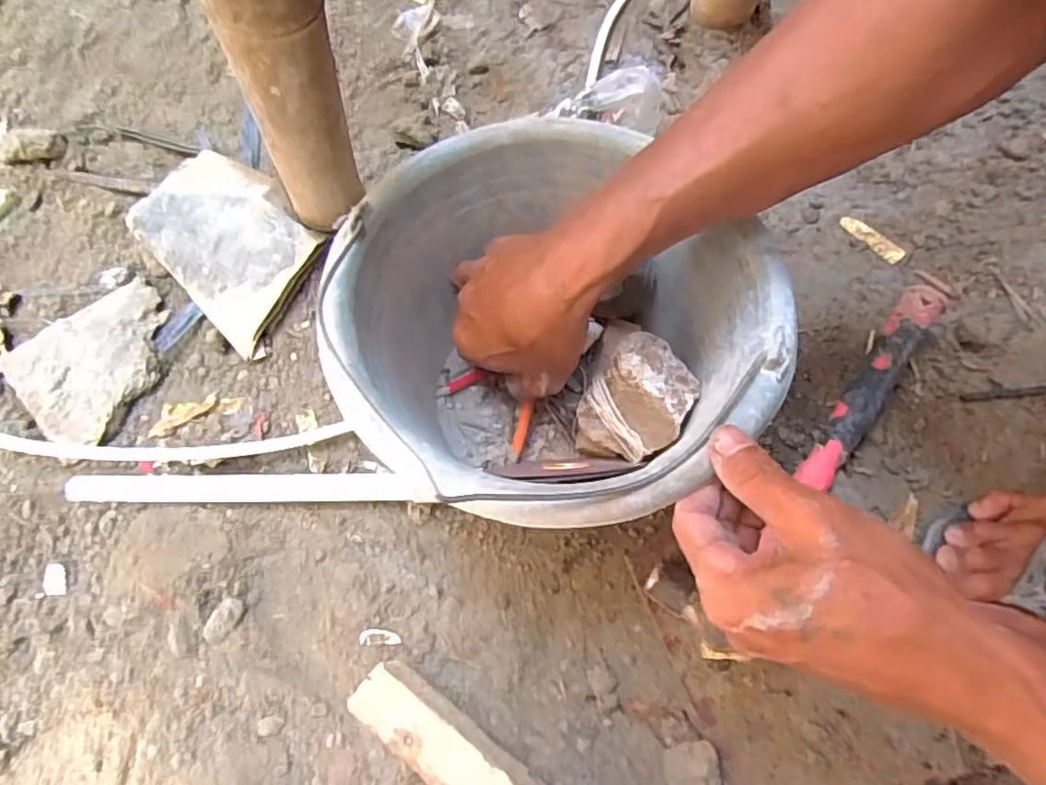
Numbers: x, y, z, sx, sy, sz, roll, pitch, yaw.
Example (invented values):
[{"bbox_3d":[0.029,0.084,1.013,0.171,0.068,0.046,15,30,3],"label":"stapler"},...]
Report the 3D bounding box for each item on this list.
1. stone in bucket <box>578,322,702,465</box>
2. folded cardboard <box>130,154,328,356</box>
[{"bbox_3d":[0.073,0.002,0.421,0.066,0.059,0.069,17,70,8],"label":"stone in bucket"},{"bbox_3d":[-0.253,-0.133,0.568,0.180,0.034,0.117,42,75,15],"label":"folded cardboard"}]

